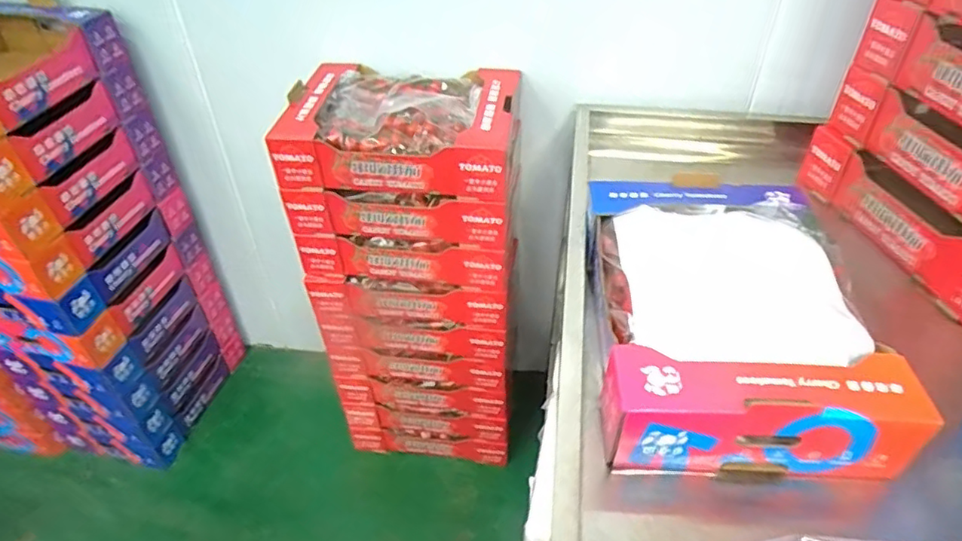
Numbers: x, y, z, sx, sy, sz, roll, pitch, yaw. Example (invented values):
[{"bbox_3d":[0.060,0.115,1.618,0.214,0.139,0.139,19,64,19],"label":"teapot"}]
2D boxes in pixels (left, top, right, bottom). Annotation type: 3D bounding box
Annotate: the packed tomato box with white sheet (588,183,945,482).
[{"bbox_3d":[0.286,0.042,0.726,0.294,0.111,0.392,1,41,2],"label":"packed tomato box with white sheet"}]

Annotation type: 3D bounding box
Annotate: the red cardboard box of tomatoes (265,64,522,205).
[{"bbox_3d":[-0.140,-0.258,1.076,0.400,0.107,0.278,4,41,6],"label":"red cardboard box of tomatoes"}]

